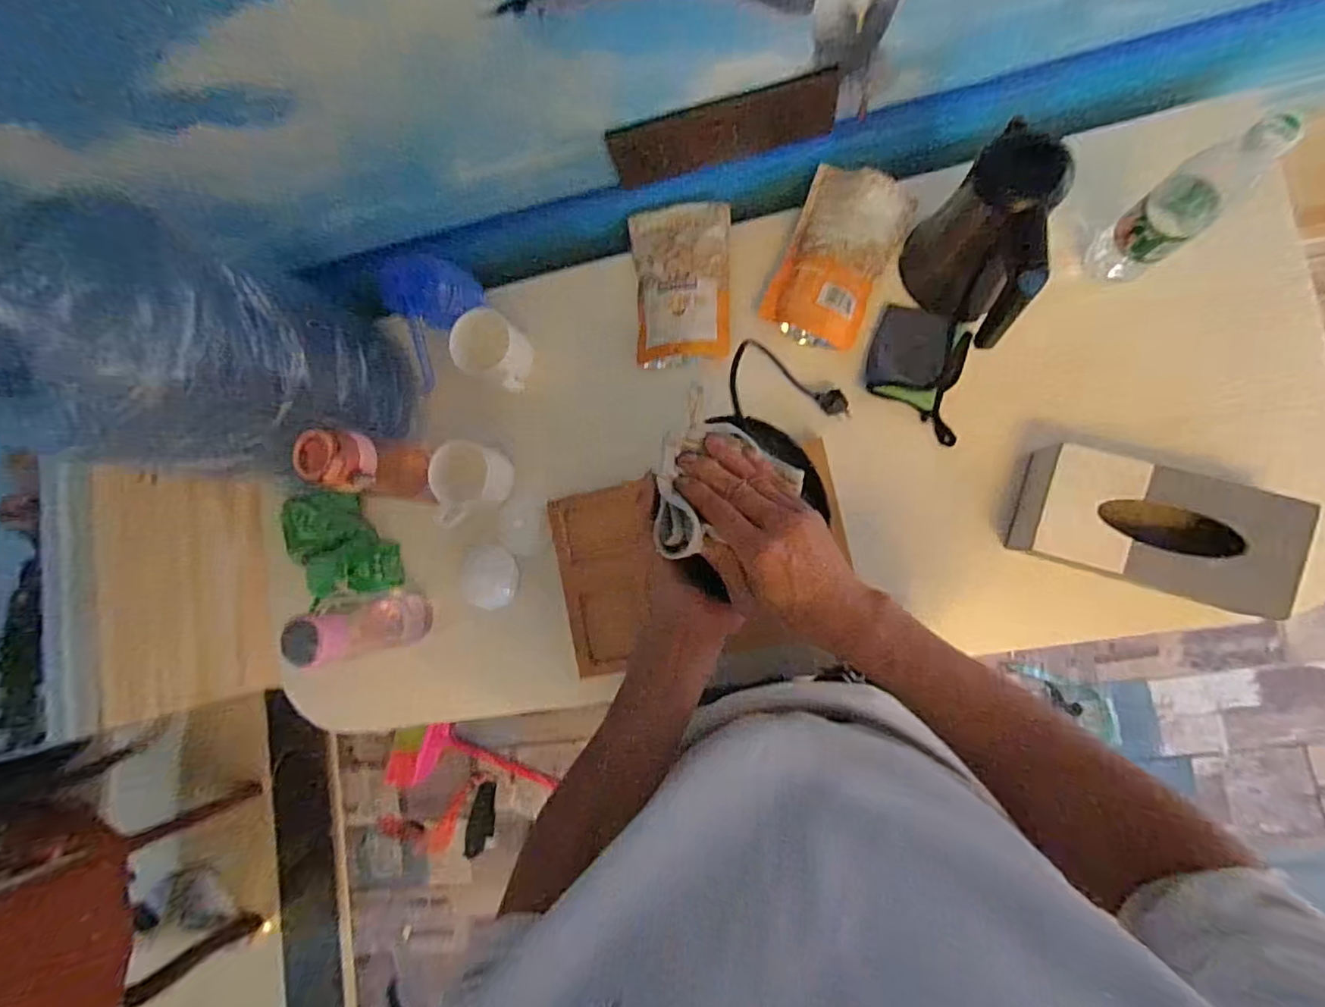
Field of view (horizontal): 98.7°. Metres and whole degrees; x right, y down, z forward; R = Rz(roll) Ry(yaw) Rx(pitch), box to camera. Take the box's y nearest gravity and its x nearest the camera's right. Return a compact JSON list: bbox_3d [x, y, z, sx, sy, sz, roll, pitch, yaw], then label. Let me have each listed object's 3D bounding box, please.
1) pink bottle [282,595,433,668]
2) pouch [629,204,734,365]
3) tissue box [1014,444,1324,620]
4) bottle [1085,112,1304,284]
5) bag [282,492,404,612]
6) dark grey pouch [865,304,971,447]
[{"bbox_3d":[-0.372,0.152,0.698,0.067,0.180,0.067,-8,84,10],"label":"pink bottle"},{"bbox_3d":[0.024,-0.291,0.748,0.127,0.026,0.210,0,85,11],"label":"pouch"},{"bbox_3d":[0.537,0.027,0.617,0.245,0.080,0.127,16,88,12],"label":"tissue box"},{"bbox_3d":[0.522,-0.298,0.578,0.062,0.236,0.068,-38,79,5],"label":"bottle"},{"bbox_3d":[-0.468,0.065,0.825,0.143,0.060,0.188,-39,79,5],"label":"bag"},{"bbox_3d":[0.314,-0.164,0.699,0.112,0.023,0.150,13,88,12],"label":"dark grey pouch"}]

